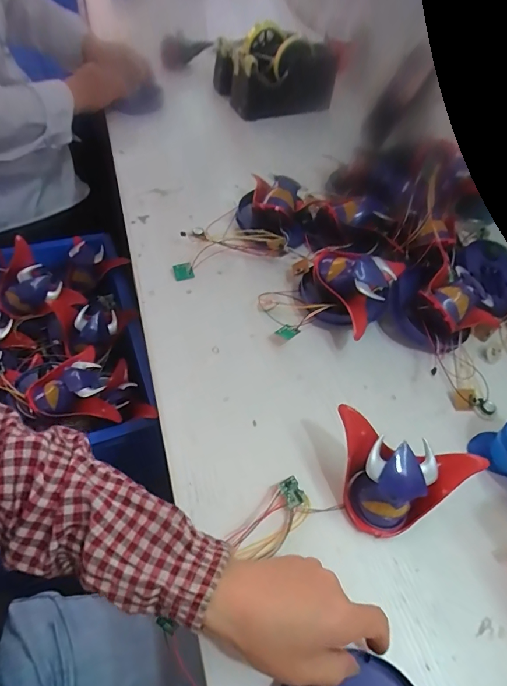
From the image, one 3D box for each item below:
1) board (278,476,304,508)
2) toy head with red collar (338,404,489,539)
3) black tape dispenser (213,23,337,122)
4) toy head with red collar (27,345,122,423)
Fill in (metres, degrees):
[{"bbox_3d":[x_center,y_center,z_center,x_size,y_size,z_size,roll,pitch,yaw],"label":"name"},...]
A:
[{"bbox_3d":[0.036,0.138,0.376,0.023,0.004,0.025,-18,66,-36],"label":"board"},{"bbox_3d":[0.126,0.125,0.362,0.123,0.069,0.079,19,55,8],"label":"toy head with red collar"},{"bbox_3d":[0.043,-0.567,0.851,0.215,0.113,0.152,-20,59,-19],"label":"black tape dispenser"},{"bbox_3d":[-0.248,0.064,0.548,0.095,0.043,0.117,-21,60,-22],"label":"toy head with red collar"}]

